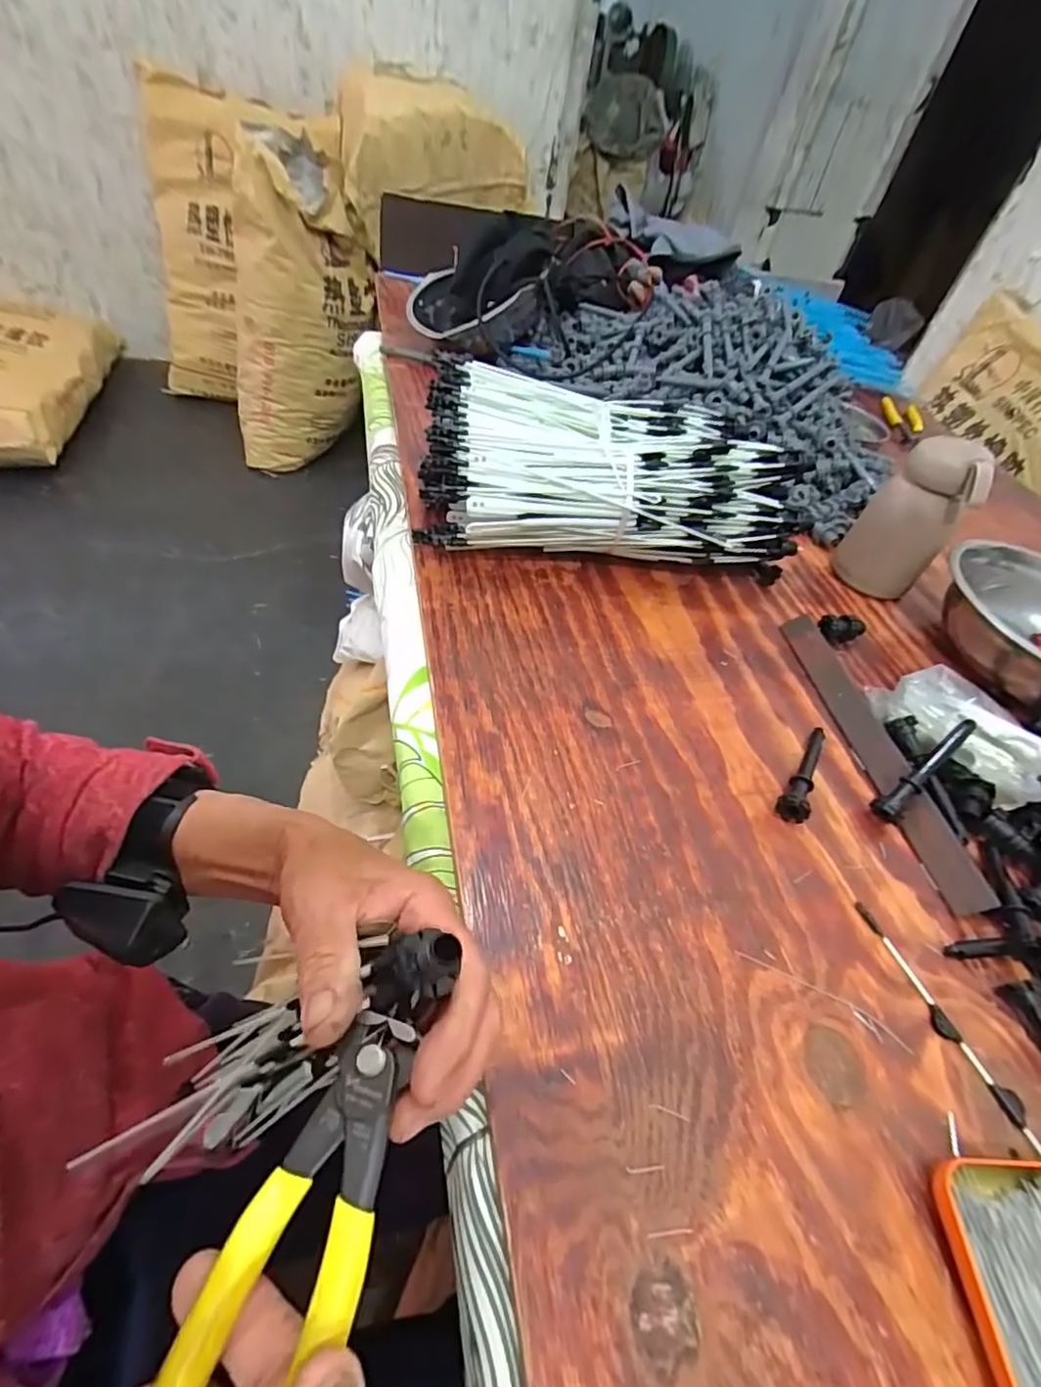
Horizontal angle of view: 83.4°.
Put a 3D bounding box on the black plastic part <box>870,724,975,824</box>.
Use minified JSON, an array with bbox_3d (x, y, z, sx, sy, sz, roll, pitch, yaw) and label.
[{"bbox_3d":[0.282,0.054,0.408,0.094,0.016,0.017,-39,62,-11],"label":"black plastic part"}]

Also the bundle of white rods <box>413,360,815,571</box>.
[{"bbox_3d":[0.080,-0.208,0.551,0.331,0.111,0.195,4,49,-9],"label":"bundle of white rods"}]

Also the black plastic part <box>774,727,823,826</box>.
[{"bbox_3d":[0.207,0.054,0.414,0.021,0.019,0.093,35,52,18],"label":"black plastic part"}]

